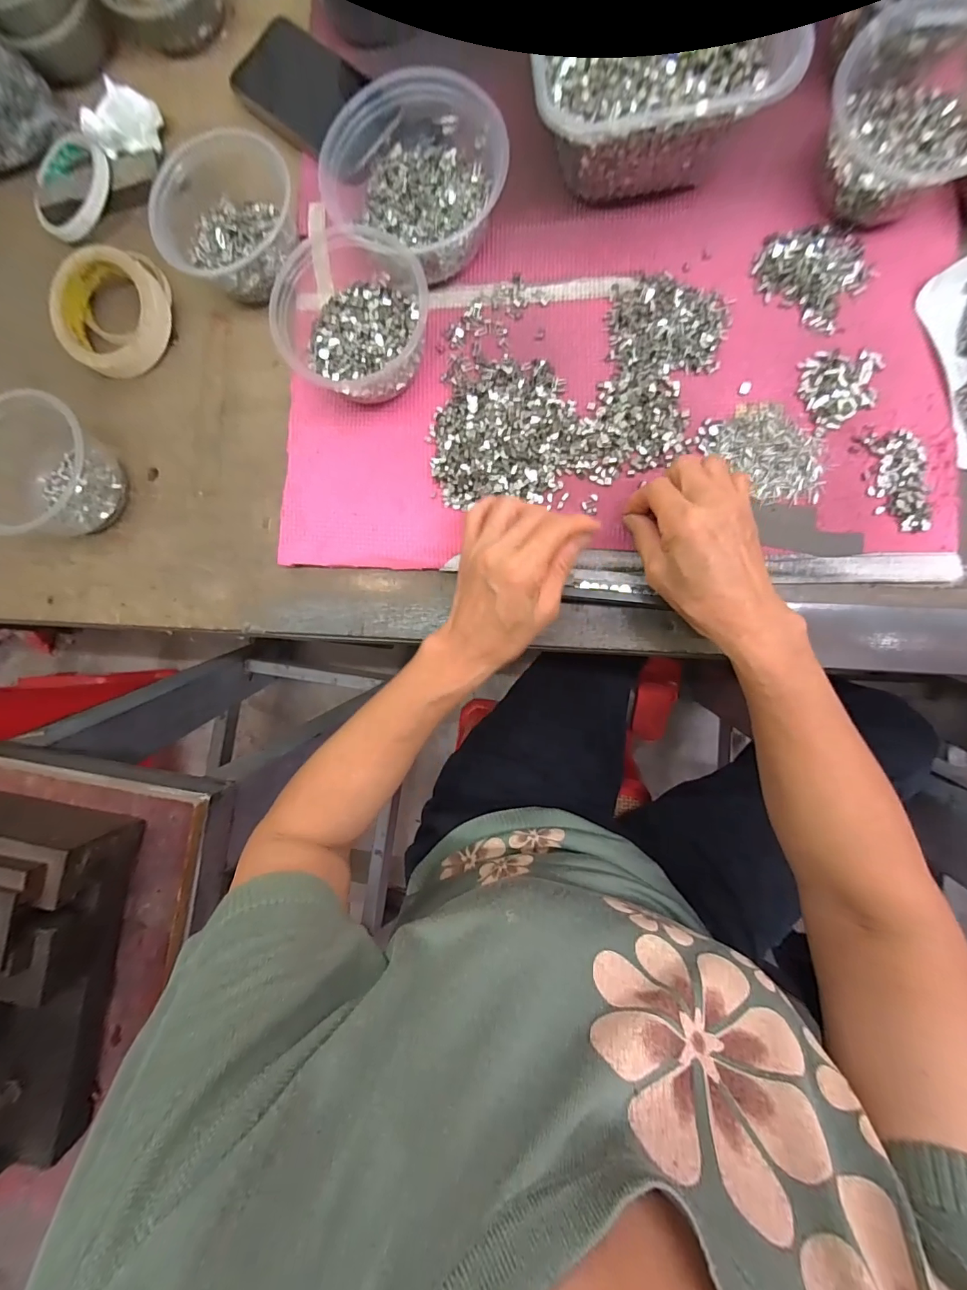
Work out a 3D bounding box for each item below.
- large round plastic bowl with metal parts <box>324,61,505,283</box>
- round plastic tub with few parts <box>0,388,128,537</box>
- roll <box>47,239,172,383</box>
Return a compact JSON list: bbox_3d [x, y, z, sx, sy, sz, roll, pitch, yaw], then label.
[{"bbox_3d":[-0.058,-0.366,0.355,0.135,0.061,0.148,-31,86,5],"label":"large round plastic bowl with metal parts"},{"bbox_3d":[-0.377,-0.143,0.385,0.099,0.062,0.101,0,89,6],"label":"round plastic tub with few parts"},{"bbox_3d":[-0.332,-0.302,0.405,0.102,0.034,0.102,0,89,6],"label":"roll"}]

